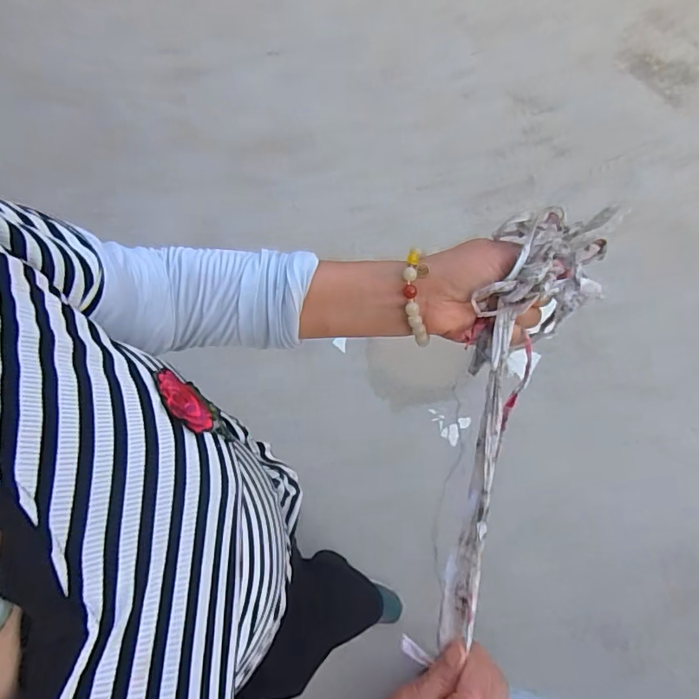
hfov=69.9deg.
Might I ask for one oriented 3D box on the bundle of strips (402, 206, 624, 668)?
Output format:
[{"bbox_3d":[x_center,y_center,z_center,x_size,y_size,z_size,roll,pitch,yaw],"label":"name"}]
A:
[{"bbox_3d":[0.112,0.060,0.348,0.074,0.040,0.320,13,87,8],"label":"bundle of strips"}]

